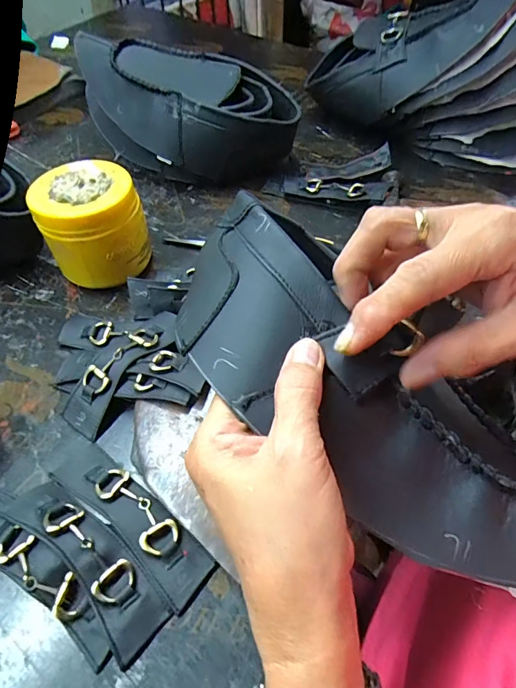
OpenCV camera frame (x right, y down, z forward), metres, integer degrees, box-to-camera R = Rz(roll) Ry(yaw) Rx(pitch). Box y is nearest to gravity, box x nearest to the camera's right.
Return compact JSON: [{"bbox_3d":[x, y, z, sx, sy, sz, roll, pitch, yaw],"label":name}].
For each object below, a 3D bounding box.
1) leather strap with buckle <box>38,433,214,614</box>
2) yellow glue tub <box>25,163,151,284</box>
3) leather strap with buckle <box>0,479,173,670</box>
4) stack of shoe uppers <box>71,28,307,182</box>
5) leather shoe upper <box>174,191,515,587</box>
[{"bbox_3d":[-0.095,0.112,0.298,0.154,0.012,0.037,32,59,24],"label":"leather strap with buckle"},{"bbox_3d":[-0.158,-0.114,0.423,0.094,0.096,0.089,-20,54,-13],"label":"yellow glue tub"},{"bbox_3d":[-0.111,0.134,0.275,0.130,0.022,0.039,34,60,25],"label":"leather strap with buckle"},{"bbox_3d":[-0.088,-0.292,0.544,0.260,0.130,0.122,0,52,2],"label":"stack of shoe uppers"},{"bbox_3d":[0.053,0.024,0.223,0.251,0.050,0.103,43,63,9],"label":"leather shoe upper"}]

